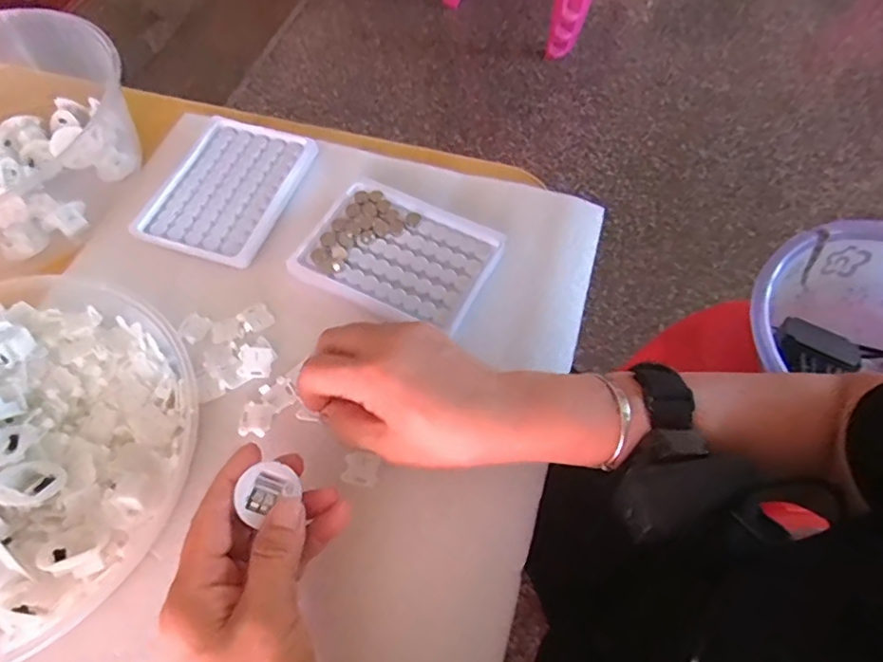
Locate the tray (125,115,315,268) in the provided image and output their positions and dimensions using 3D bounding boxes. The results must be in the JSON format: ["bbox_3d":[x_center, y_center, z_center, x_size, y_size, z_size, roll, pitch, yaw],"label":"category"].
[{"bbox_3d":[-0.168,-0.115,0.433,0.101,0.007,0.134,17,63,8],"label":"tray"}]

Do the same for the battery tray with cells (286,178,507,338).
[{"bbox_3d":[-0.031,-0.054,0.398,0.127,0.014,0.094,25,64,12],"label":"battery tray with cells"}]

